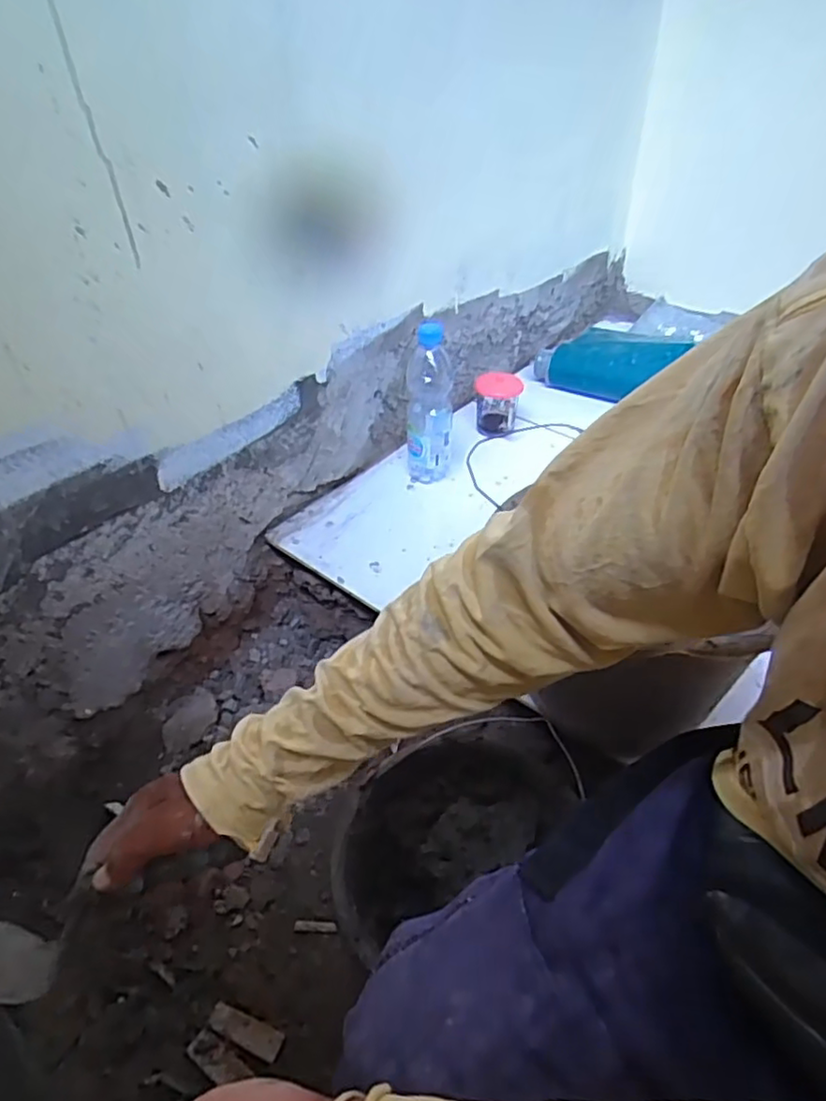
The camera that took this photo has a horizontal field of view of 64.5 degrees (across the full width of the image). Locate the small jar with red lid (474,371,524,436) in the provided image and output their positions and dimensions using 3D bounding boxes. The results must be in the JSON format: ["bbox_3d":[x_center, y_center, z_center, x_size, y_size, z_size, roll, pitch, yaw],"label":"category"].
[{"bbox_3d":[0.140,-0.244,1.084,0.074,0.091,0.077,-1,40,0],"label":"small jar with red lid"}]

